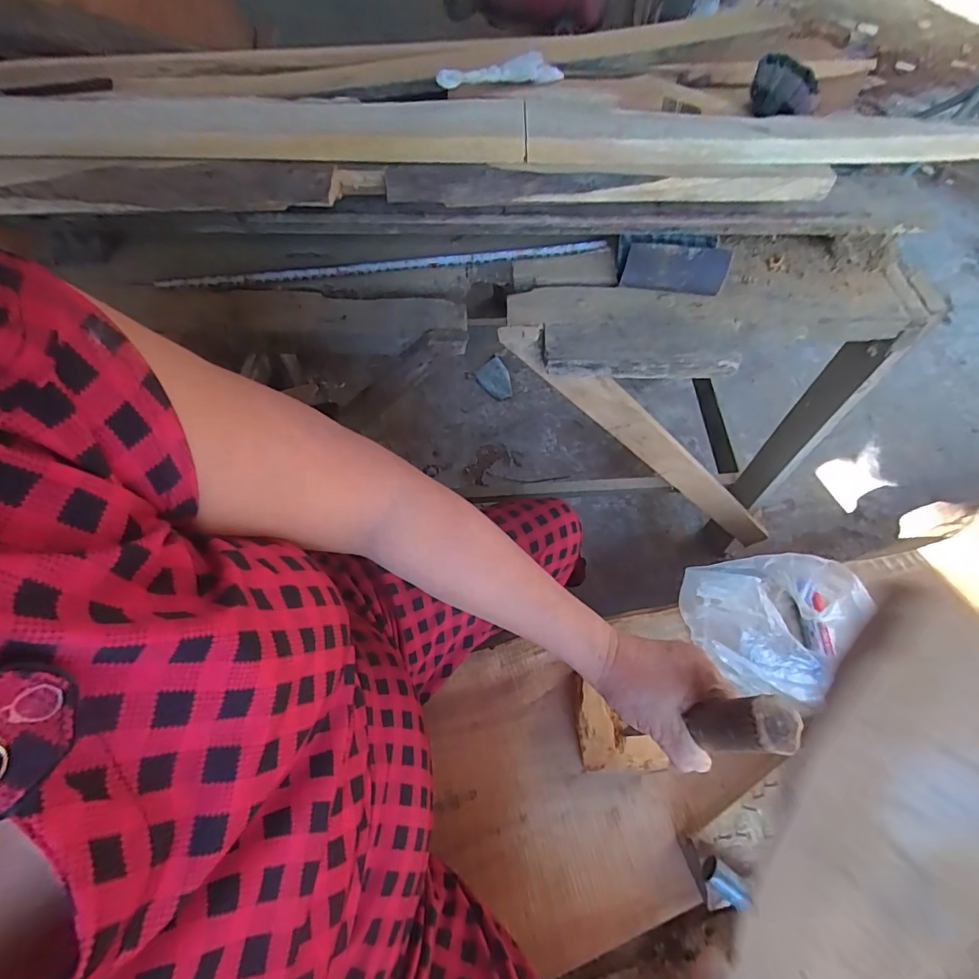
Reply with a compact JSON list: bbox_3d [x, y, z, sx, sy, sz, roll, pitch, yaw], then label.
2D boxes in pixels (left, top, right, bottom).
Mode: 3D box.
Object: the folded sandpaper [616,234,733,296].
[{"bbox_3d":[0.186,-0.233,0.496,0.104,0.037,0.046,7,58,2],"label":"folded sandpaper"}]

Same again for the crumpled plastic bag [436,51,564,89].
[{"bbox_3d":[0.011,-0.372,0.431,0.121,0.020,0.017,-25,62,-16],"label":"crumpled plastic bag"}]

